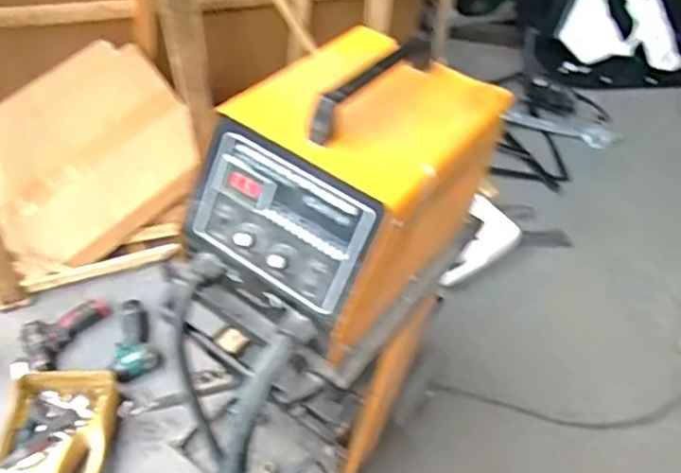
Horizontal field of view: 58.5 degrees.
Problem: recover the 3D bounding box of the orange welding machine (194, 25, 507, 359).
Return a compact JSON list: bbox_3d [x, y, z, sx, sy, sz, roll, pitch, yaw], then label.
[{"bbox_3d":[-0.004,-0.084,0.850,0.301,0.328,0.340,32,50,22],"label":"orange welding machine"}]

